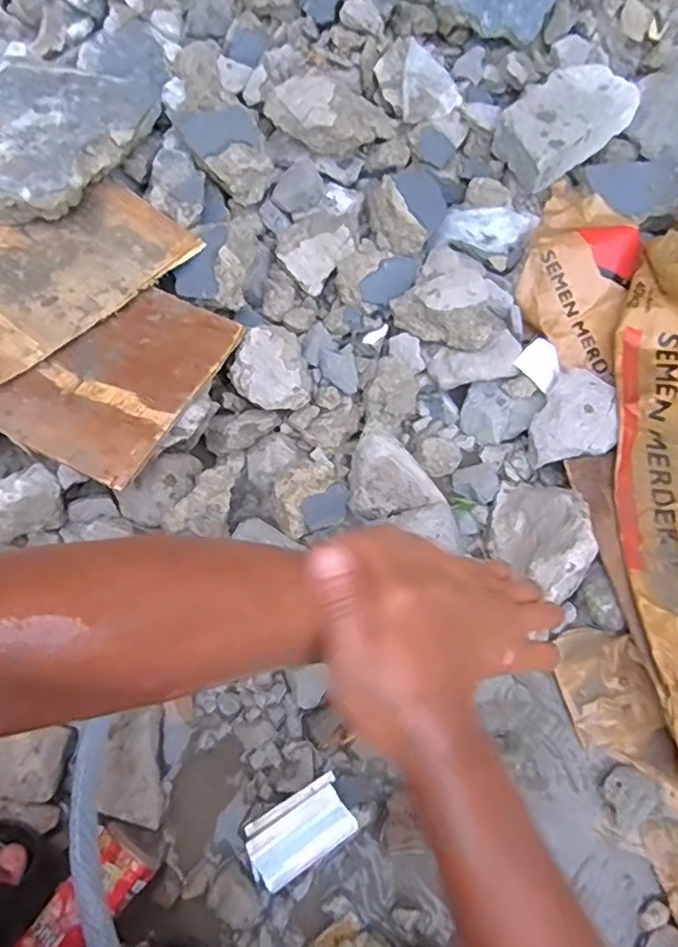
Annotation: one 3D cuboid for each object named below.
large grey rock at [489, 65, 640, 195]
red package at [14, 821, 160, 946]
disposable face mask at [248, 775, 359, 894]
[{"bbox_3d":[0.285,-0.449,0.768,0.179,0.058,0.107,-38,70,-2],"label":"large grey rock"},{"bbox_3d":[-0.206,0.357,0.487,0.056,0.055,0.124,31,66,14],"label":"red package"},{"bbox_3d":[-0.034,0.308,0.516,0.090,0.030,0.053,-28,67,-14],"label":"disposable face mask"}]

